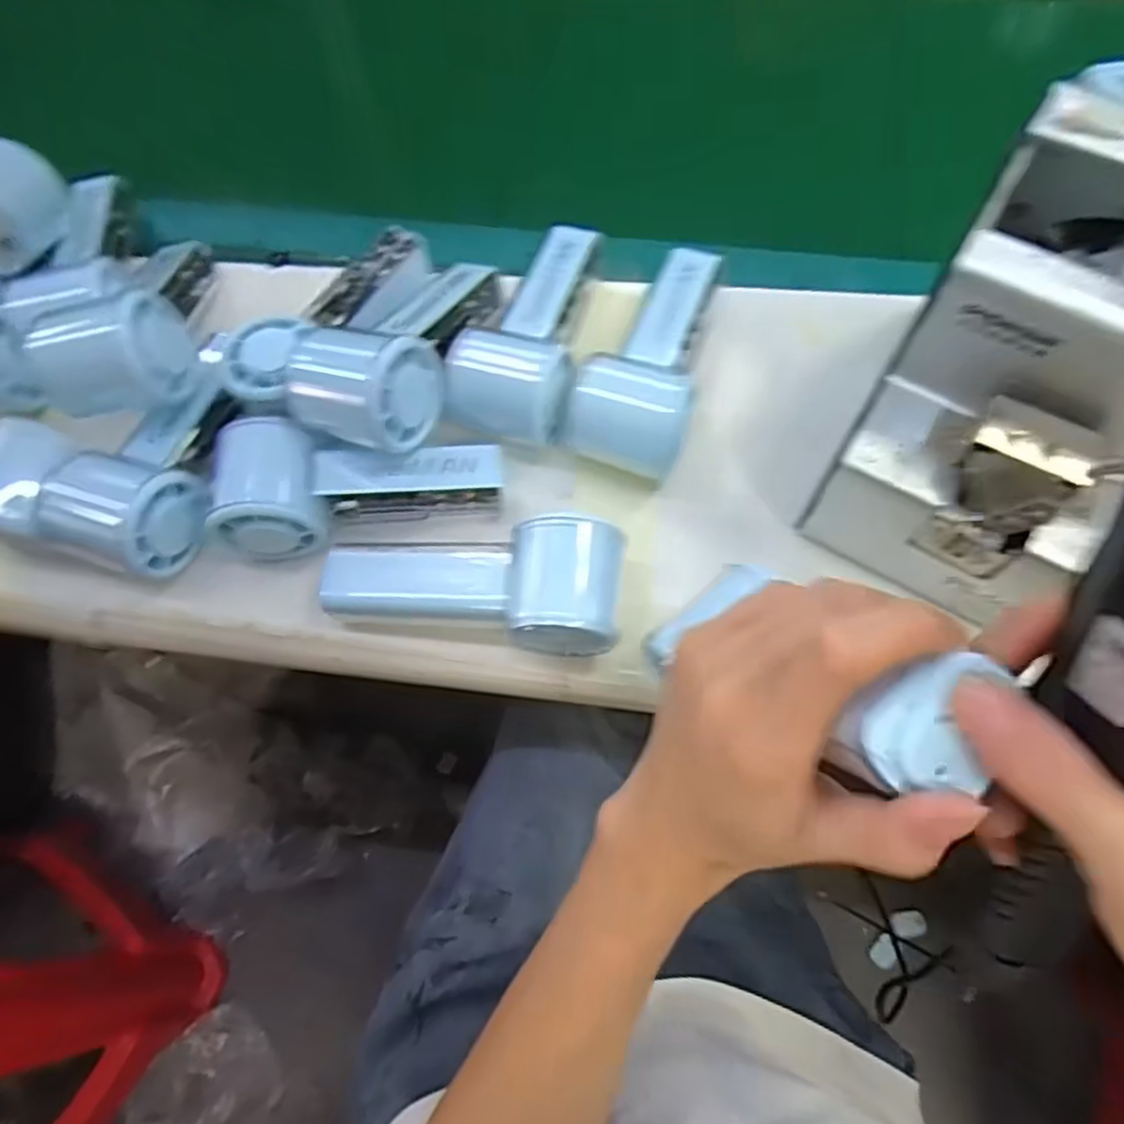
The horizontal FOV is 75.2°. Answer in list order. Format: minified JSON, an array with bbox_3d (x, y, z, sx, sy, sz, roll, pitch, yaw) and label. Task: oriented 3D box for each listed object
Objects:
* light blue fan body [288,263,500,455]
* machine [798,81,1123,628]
[{"bbox_3d":[-0.089,-0.121,0.404,0.067,0.056,0.152,17,48,10],"label":"light blue fan body"},{"bbox_3d":[0.222,-0.080,0.334,0.127,0.141,0.171,30,71,15],"label":"machine"}]

